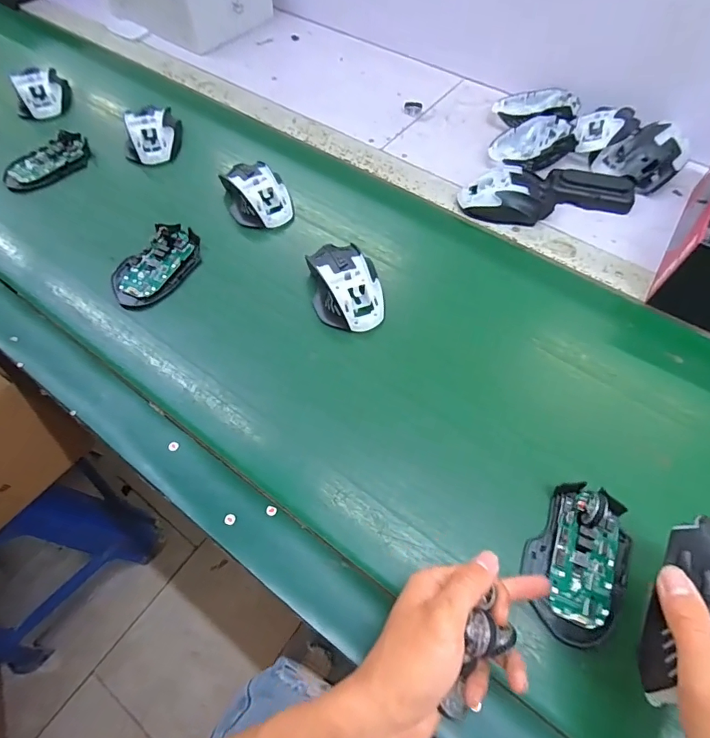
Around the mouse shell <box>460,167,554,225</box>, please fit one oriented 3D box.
[{"bbox_3d":[0.192,-0.219,0.549,0.110,0.033,0.069,19,62,11],"label":"mouse shell"}]

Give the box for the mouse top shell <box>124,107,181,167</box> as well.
[{"bbox_3d":[-0.281,-0.327,0.610,0.066,0.034,0.082,-7,60,-4],"label":"mouse top shell"}]

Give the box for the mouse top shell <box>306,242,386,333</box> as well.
[{"bbox_3d":[-0.010,-0.094,0.473,0.072,0.035,0.109,-8,60,-4],"label":"mouse top shell"}]

